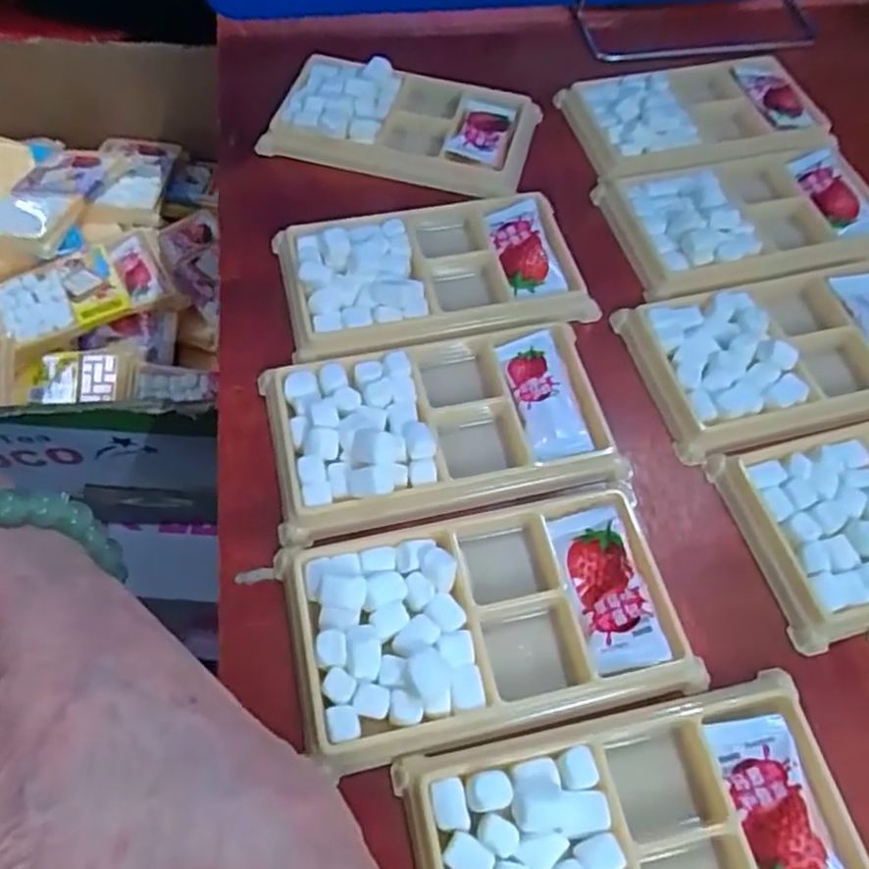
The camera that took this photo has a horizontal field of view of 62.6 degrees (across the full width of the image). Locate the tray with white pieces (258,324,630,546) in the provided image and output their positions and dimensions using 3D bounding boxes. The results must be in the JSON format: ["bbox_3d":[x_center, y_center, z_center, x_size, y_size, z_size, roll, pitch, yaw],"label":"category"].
[{"bbox_3d":[0.002,-0.004,0.290,0.133,0.027,0.076,-10,60,-9],"label":"tray with white pieces"}]

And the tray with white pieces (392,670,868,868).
[{"bbox_3d":[0.063,0.125,0.215,0.128,0.015,0.080,-10,60,-8],"label":"tray with white pieces"}]

